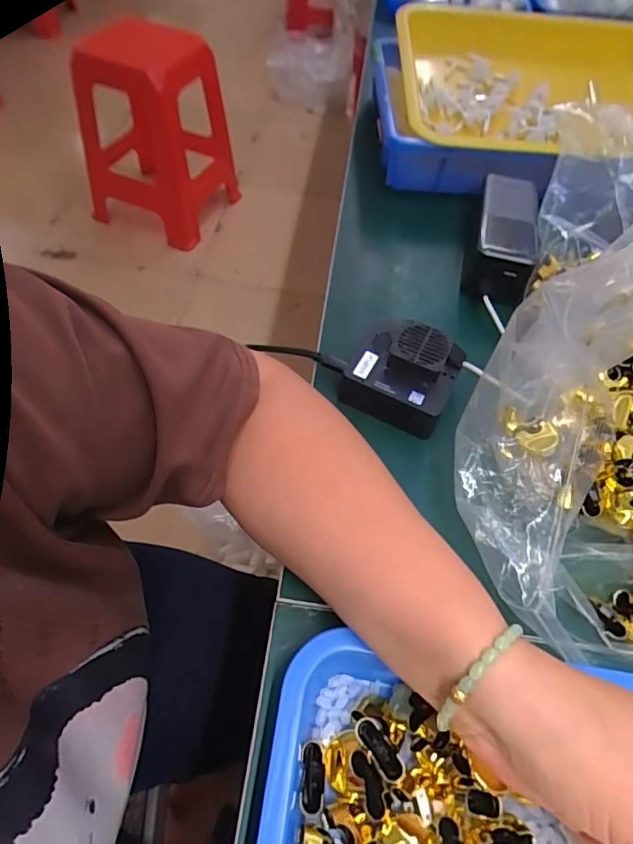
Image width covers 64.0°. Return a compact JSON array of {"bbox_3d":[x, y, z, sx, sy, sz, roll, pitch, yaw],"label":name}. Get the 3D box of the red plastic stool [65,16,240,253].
[{"bbox_3d":[-0.469,-0.876,1.532,0.386,0.437,0.406,19,58,7],"label":"red plastic stool"}]

